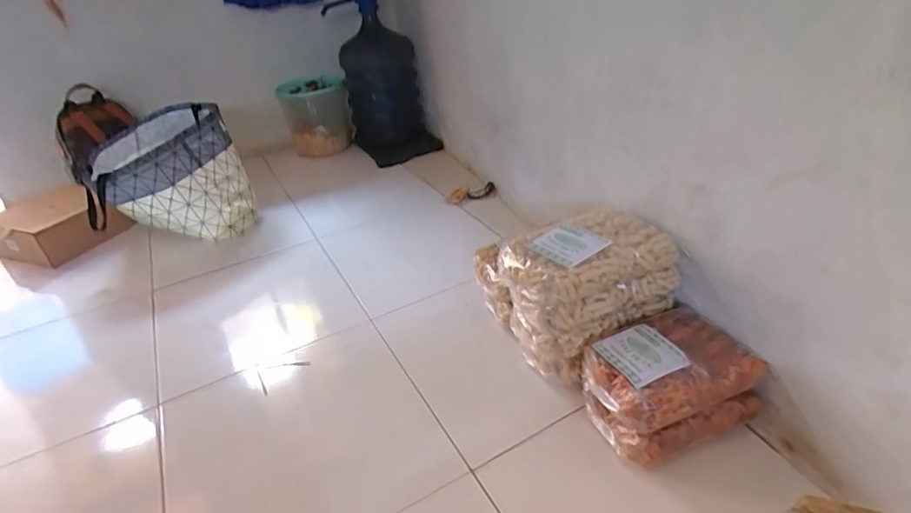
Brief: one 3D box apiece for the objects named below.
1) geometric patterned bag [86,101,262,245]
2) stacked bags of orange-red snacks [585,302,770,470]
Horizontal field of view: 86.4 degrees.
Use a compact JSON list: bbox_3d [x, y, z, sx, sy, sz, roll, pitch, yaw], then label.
[{"bbox_3d":[-0.782,-0.216,1.352,0.353,0.281,0.377,-19,36,-20],"label":"geometric patterned bag"},{"bbox_3d":[0.312,0.185,0.726,0.220,0.106,0.169,-17,35,-17],"label":"stacked bags of orange-red snacks"}]

